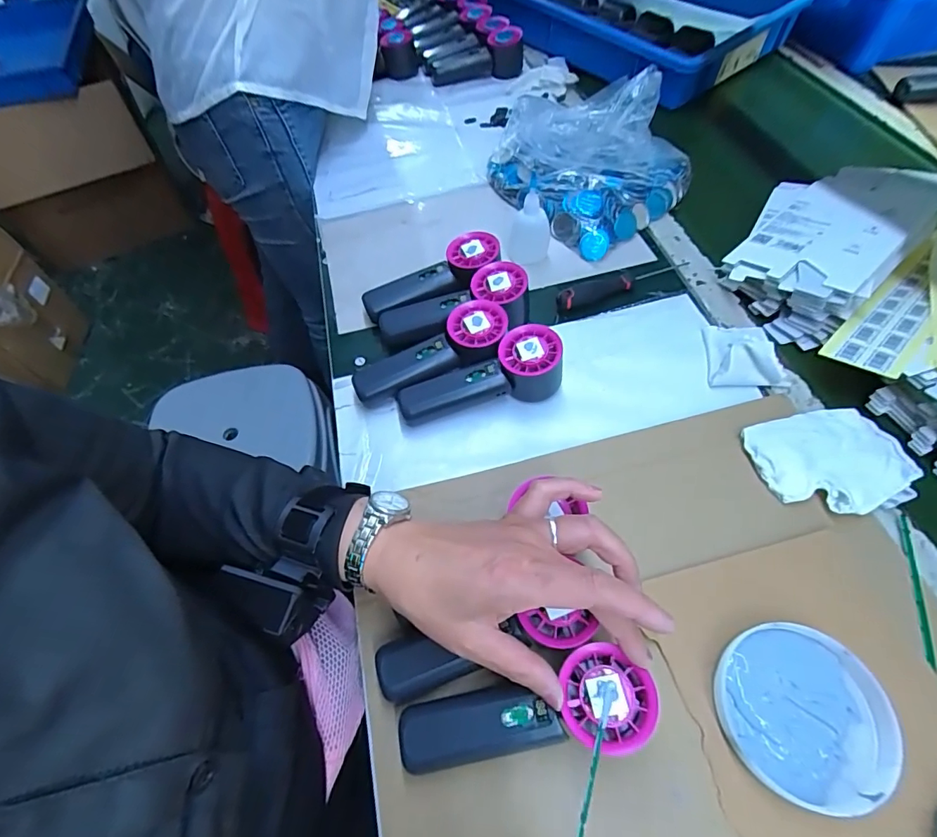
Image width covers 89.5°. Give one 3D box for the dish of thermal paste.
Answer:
[{"bbox_3d":[0.218,0.189,0.305,0.106,0.017,0.097,3,58,6],"label":"dish of thermal paste"}]

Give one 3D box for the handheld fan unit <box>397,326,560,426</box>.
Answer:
[{"bbox_3d":[0.009,-0.039,0.441,0.150,0.054,0.054,-9,57,-1],"label":"handheld fan unit"}]

